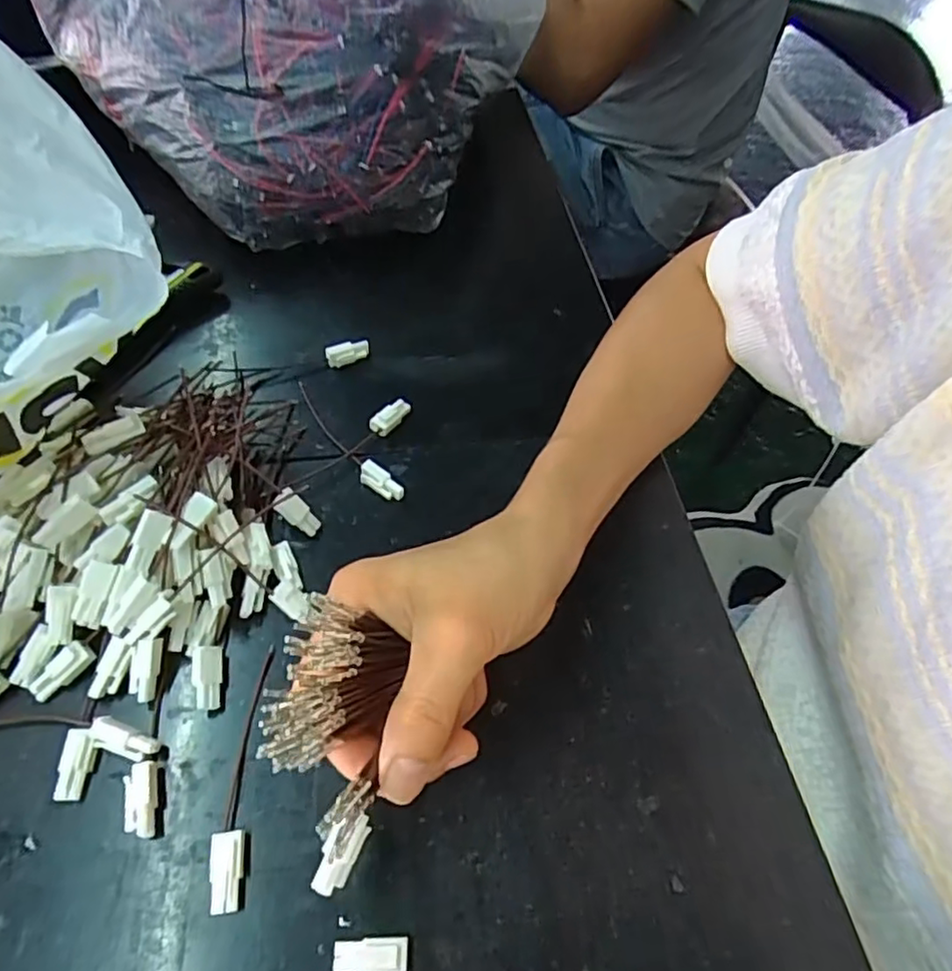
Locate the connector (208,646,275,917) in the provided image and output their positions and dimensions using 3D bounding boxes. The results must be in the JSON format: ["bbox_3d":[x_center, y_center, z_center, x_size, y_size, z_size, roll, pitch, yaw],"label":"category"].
[{"bbox_3d":[-0.091,0.110,0.246,0.012,0.009,0.095,1,57,-4],"label":"connector"}]

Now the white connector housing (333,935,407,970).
[{"bbox_3d":[-0.037,0.163,0.217,0.025,0.009,0.011,2,57,-4],"label":"white connector housing"}]

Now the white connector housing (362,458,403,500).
[{"bbox_3d":[-0.049,-0.002,0.322,0.026,0.009,0.010,40,61,2],"label":"white connector housing"}]

